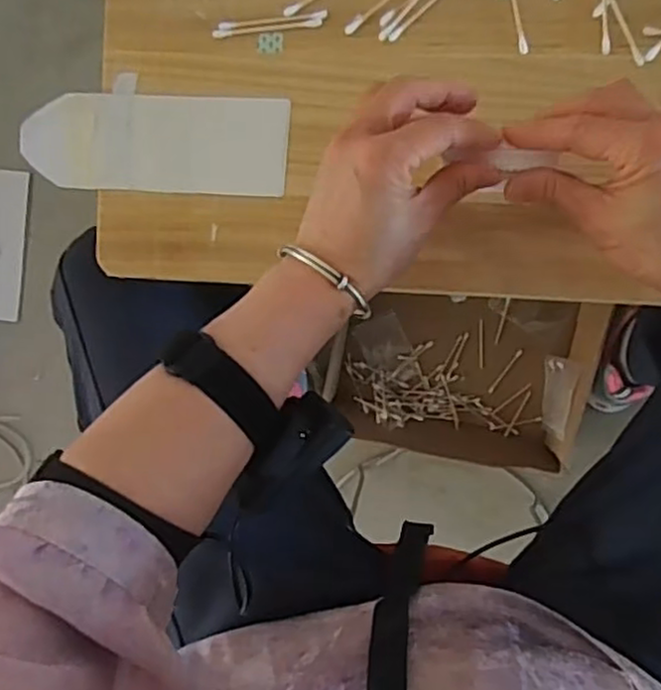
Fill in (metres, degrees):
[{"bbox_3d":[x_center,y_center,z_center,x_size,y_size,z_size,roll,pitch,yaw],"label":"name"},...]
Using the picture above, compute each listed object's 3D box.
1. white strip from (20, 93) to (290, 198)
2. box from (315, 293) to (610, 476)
[{"bbox_3d":[-0.122,-0.139,0.482,0.185,0.004,0.065,4,92,5],"label":"white strip"},{"bbox_3d":[0.169,0.042,0.924,0.334,0.083,0.226,6,92,7],"label":"box"}]

